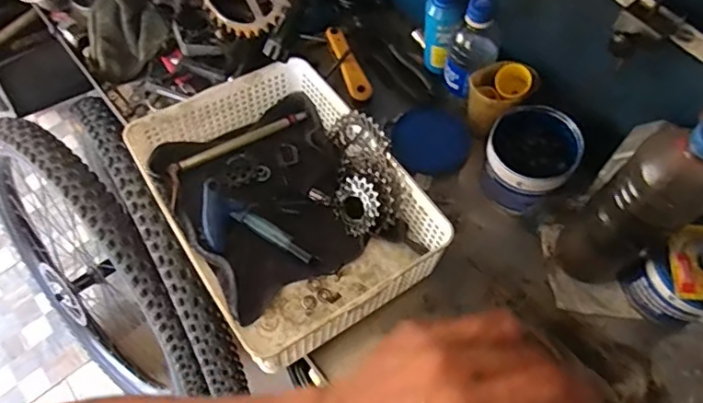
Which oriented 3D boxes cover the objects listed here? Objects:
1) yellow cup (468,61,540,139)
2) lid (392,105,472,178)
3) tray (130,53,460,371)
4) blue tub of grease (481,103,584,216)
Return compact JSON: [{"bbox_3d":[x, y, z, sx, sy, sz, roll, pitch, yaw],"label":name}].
[{"bbox_3d":[0.182,-0.127,0.678,0.072,0.086,0.063,-32,65,-15],"label":"yellow cup"},{"bbox_3d":[0.105,-0.079,0.725,0.096,0.018,0.100,-1,62,1],"label":"lid"},{"bbox_3d":[-0.073,-0.002,0.634,0.247,0.083,0.324,-31,65,-14],"label":"tray"},{"bbox_3d":[0.209,-0.051,0.641,0.099,0.082,0.108,24,65,14],"label":"blue tub of grease"}]

